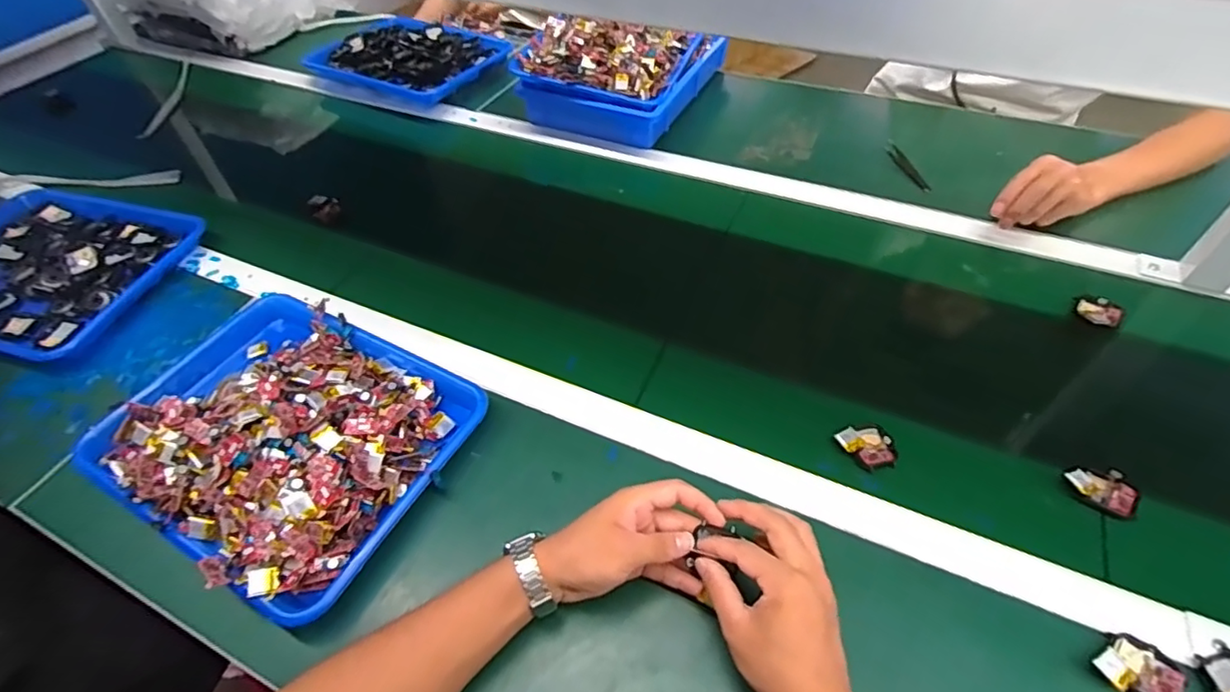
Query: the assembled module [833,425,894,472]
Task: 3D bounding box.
[{"bbox_3d":[0.234,0.094,0.539,0.048,0.012,0.041,-10,51,-4],"label":"assembled module"}]

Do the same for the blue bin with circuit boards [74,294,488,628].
[{"bbox_3d":[-0.325,0.071,0.559,0.342,0.066,0.258,21,55,20],"label":"blue bin with circuit boards"}]

